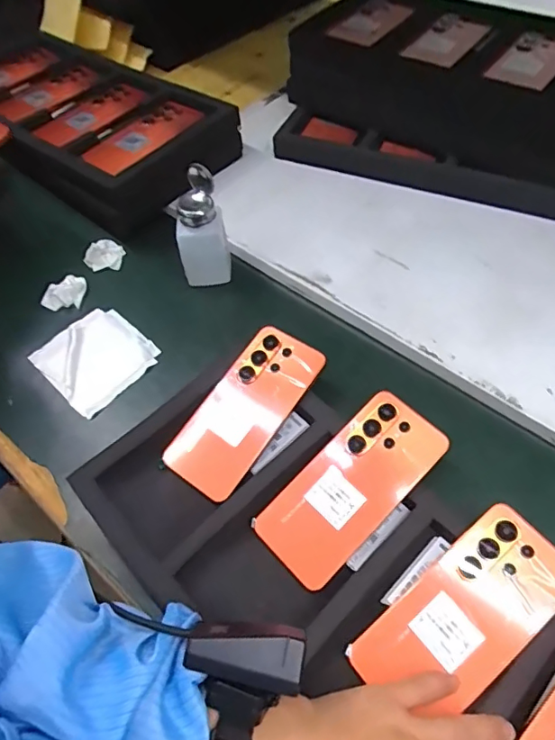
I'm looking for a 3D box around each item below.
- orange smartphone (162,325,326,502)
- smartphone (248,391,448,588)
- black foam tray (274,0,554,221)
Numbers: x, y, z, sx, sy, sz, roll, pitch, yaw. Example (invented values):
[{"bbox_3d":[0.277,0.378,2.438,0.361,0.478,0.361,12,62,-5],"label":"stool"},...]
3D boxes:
[{"bbox_3d":[-0.031,0.036,0.488,0.077,0.008,0.170,31,73,18],"label":"orange smartphone"},{"bbox_3d":[0.064,0.099,0.440,0.170,0.009,0.079,-44,63,-9],"label":"smartphone"},{"bbox_3d":[0.257,-0.354,0.667,0.479,0.142,0.247,18,58,15],"label":"black foam tray"}]

